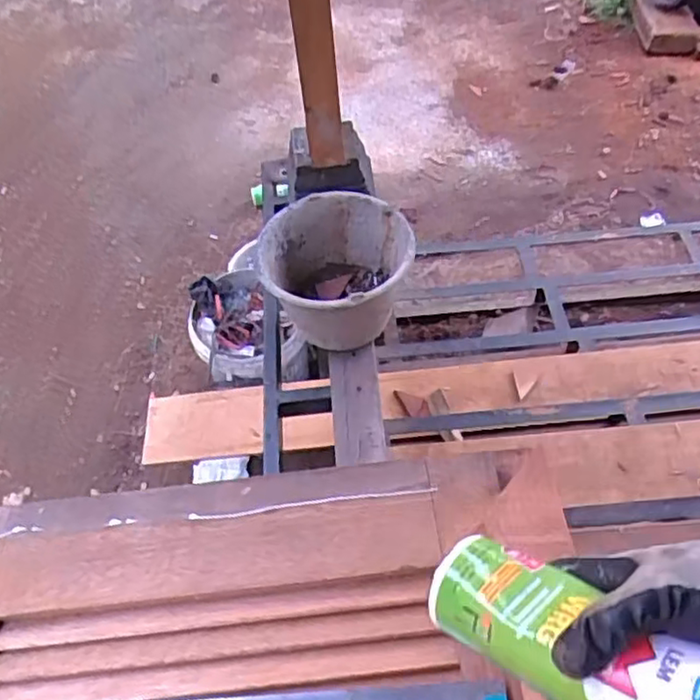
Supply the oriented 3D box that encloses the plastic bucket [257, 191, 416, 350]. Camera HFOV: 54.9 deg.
[{"bbox_3d":[-0.020,-0.133,1.245,0.263,0.229,0.229,-7,54,-1],"label":"plastic bucket"}]

